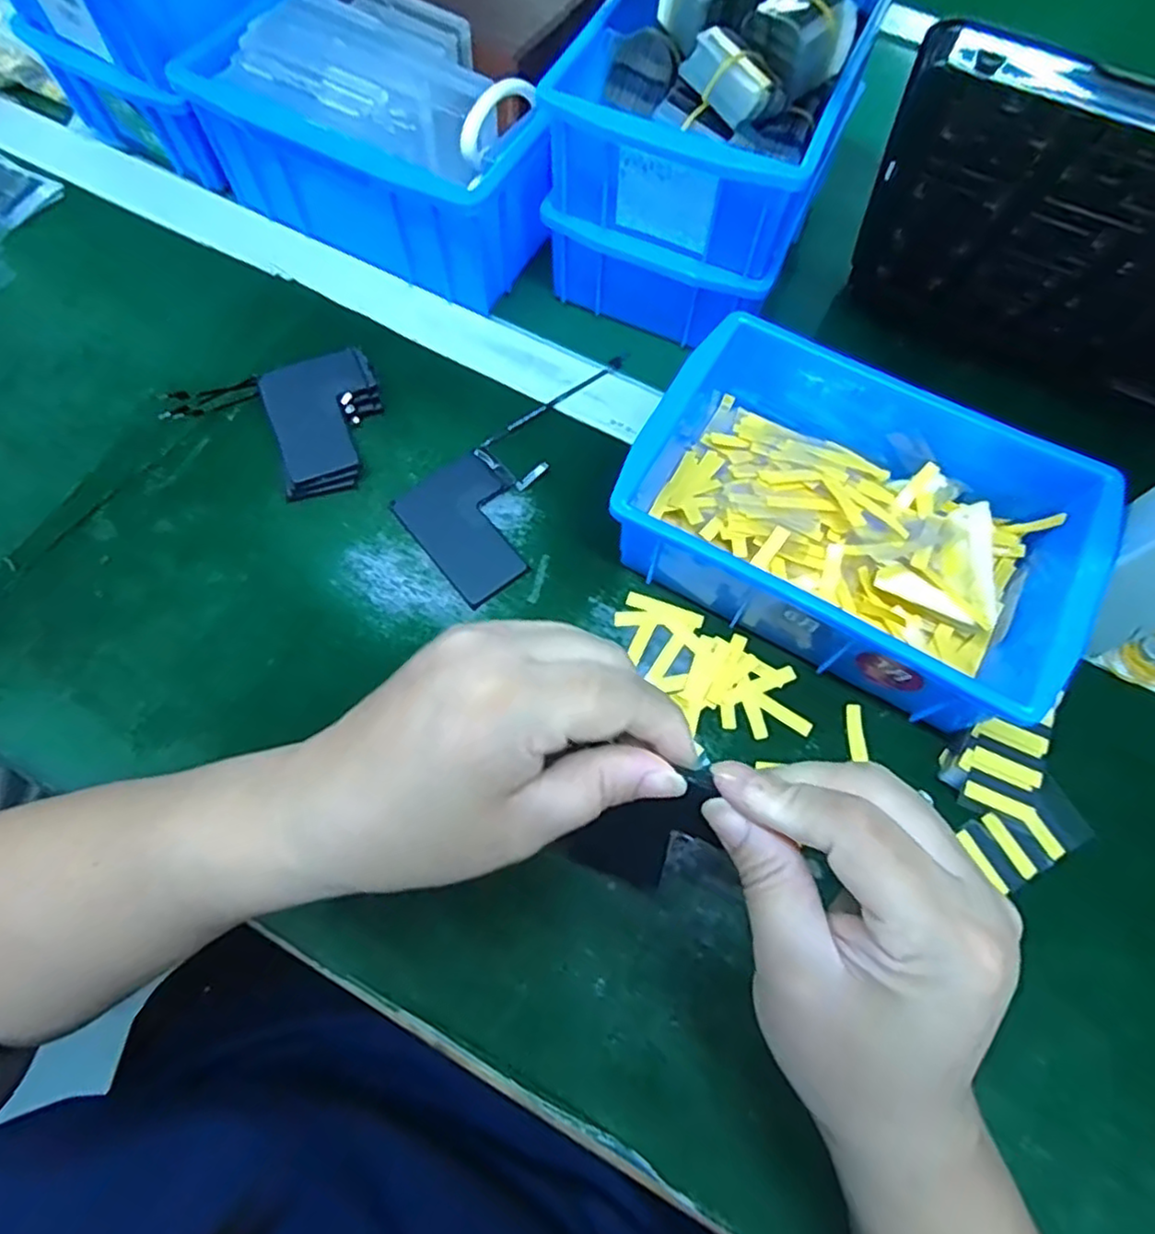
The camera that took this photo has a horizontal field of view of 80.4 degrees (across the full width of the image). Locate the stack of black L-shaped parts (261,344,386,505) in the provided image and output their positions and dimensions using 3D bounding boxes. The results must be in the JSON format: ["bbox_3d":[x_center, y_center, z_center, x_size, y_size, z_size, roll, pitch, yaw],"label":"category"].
[{"bbox_3d":[-0.135,-0.104,0.371,0.058,0.020,0.078,-16,69,-8],"label":"stack of black L-shaped parts"}]

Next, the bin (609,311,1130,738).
[{"bbox_3d":[0.129,-0.047,0.333,0.201,0.068,0.134,30,70,10],"label":"bin"}]

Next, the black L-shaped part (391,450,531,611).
[{"bbox_3d":[-0.053,-0.049,0.364,0.061,0.005,0.077,-37,73,-15],"label":"black L-shaped part"}]

